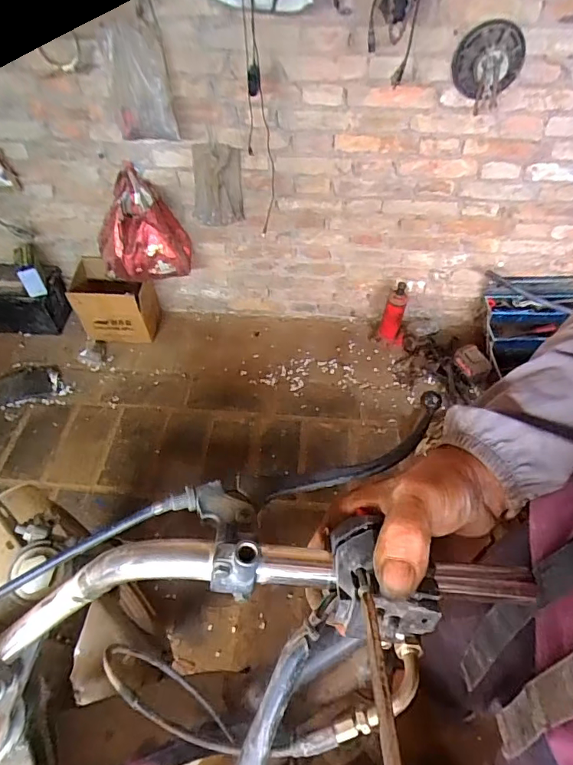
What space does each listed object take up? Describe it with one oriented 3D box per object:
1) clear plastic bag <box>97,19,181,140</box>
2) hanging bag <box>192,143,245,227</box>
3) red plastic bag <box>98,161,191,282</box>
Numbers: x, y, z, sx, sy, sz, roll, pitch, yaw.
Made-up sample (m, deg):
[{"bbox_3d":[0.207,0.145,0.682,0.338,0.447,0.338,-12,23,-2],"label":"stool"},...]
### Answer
[{"bbox_3d":[-0.380,-0.742,1.193,0.184,0.279,0.034,11,56,18],"label":"clear plastic bag"},{"bbox_3d":[-0.215,-0.595,1.450,0.151,0.272,0.028,12,56,7],"label":"hanging bag"},{"bbox_3d":[-0.472,-0.487,1.537,0.283,0.318,0.164,10,51,8],"label":"red plastic bag"}]

